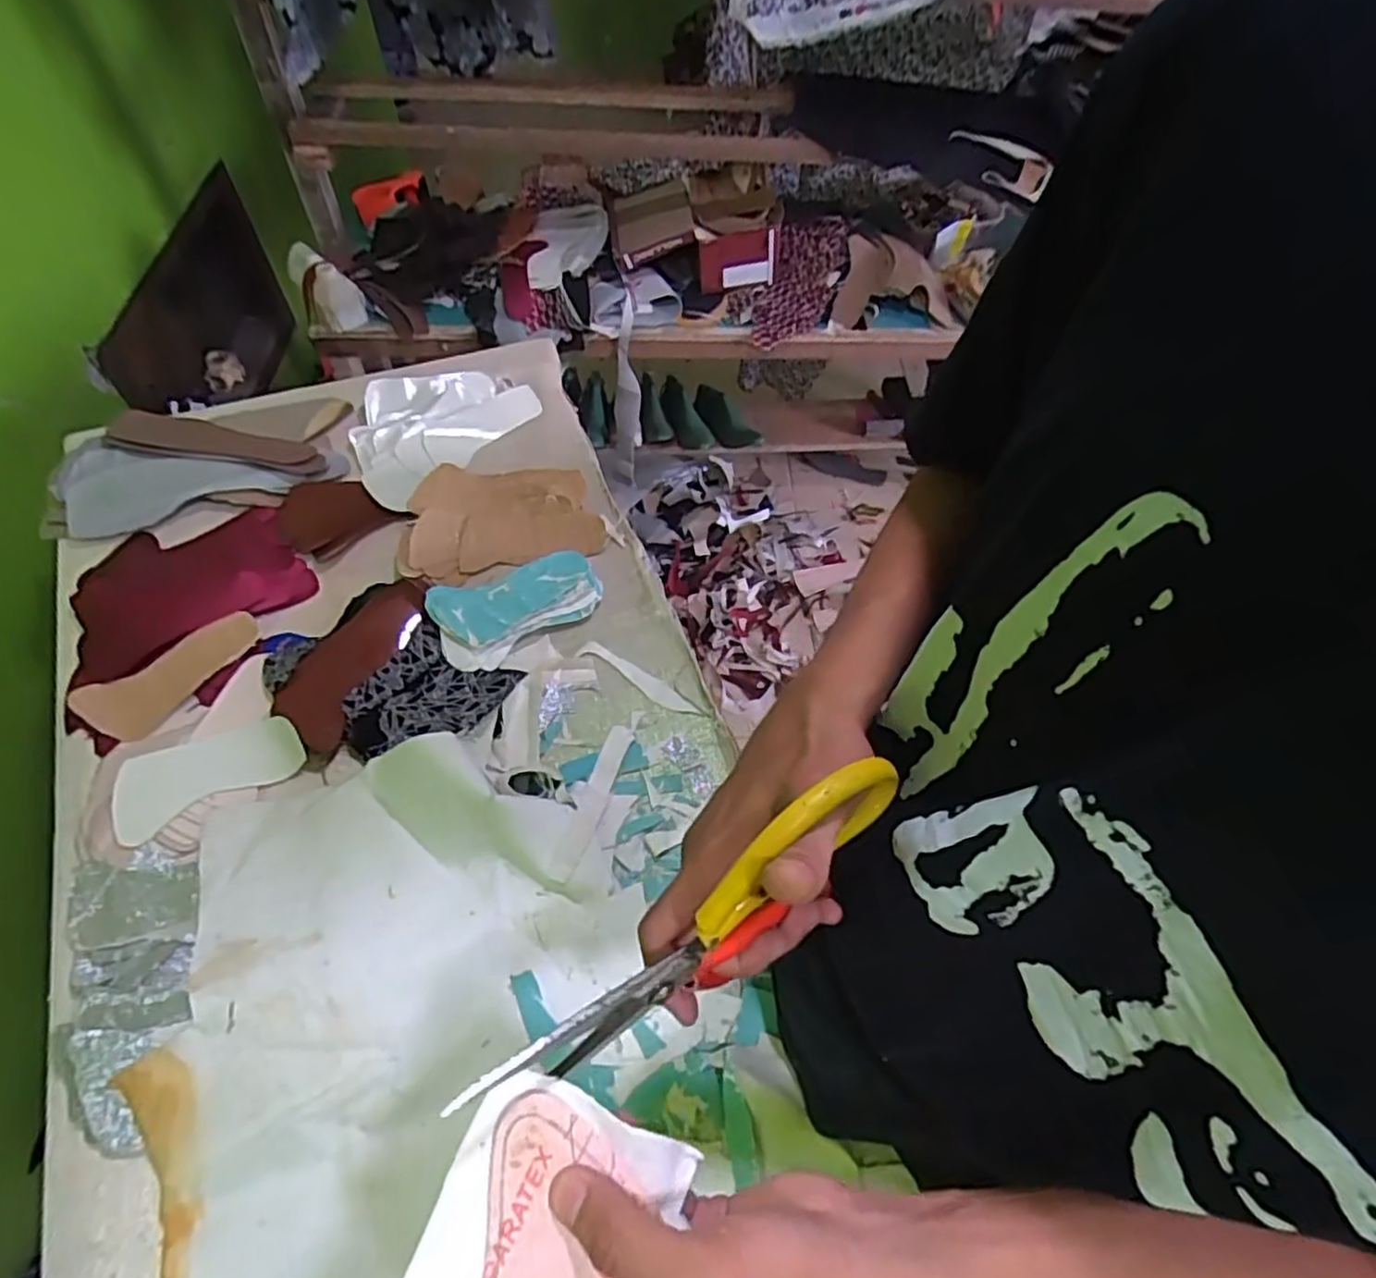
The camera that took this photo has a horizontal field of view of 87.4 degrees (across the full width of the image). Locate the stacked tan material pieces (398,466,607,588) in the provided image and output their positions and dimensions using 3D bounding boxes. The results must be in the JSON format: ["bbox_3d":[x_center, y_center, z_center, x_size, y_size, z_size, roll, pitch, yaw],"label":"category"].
[{"bbox_3d":[-0.221,-0.142,0.839,0.228,0.055,0.122,-14,59,-11],"label":"stacked tan material pieces"}]

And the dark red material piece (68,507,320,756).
[{"bbox_3d":[-0.521,-0.030,0.764,0.219,0.030,0.244,-17,60,-13],"label":"dark red material piece"}]

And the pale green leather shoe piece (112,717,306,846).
[{"bbox_3d":[-0.432,0.119,0.646,0.153,0.021,0.065,-23,97,-24],"label":"pale green leather shoe piece"}]

